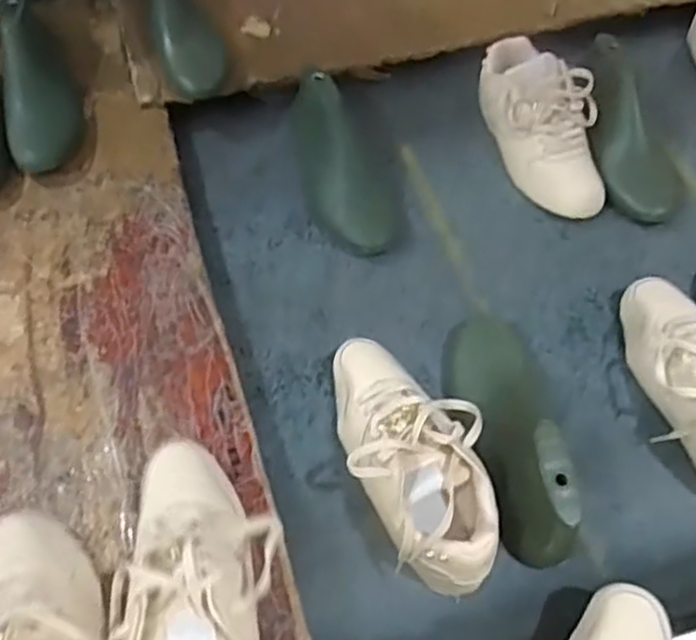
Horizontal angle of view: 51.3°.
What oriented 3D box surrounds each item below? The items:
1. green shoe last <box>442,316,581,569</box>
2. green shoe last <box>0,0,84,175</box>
[{"bbox_3d":[0.145,0.099,0.672,0.072,0.097,0.243,-6,59,-3],"label":"green shoe last"},{"bbox_3d":[-0.385,-0.285,0.870,0.094,0.085,0.219,-21,61,-12],"label":"green shoe last"}]

